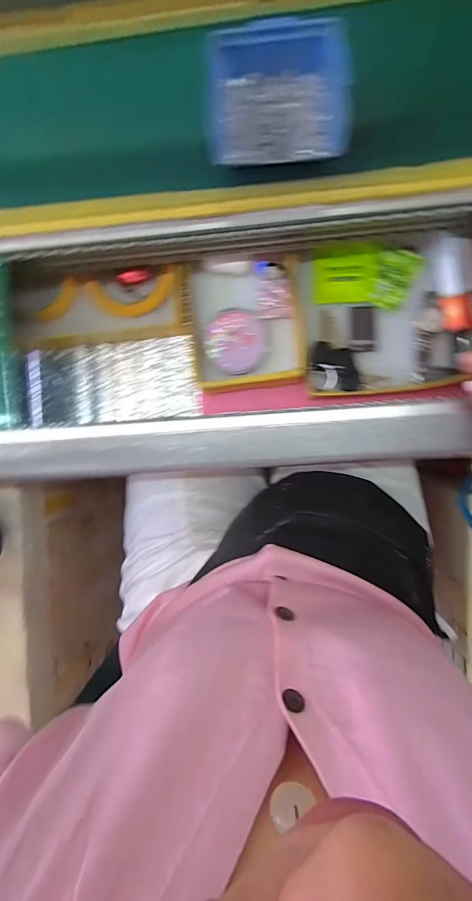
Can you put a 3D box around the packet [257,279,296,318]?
[{"bbox_3d":[0.044,-0.168,0.429,0.039,0.004,0.043,-2,89,3],"label":"packet"}]

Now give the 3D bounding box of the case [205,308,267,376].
[{"bbox_3d":[0.001,-0.122,0.432,0.068,0.016,0.064,0,90,3],"label":"case"}]

